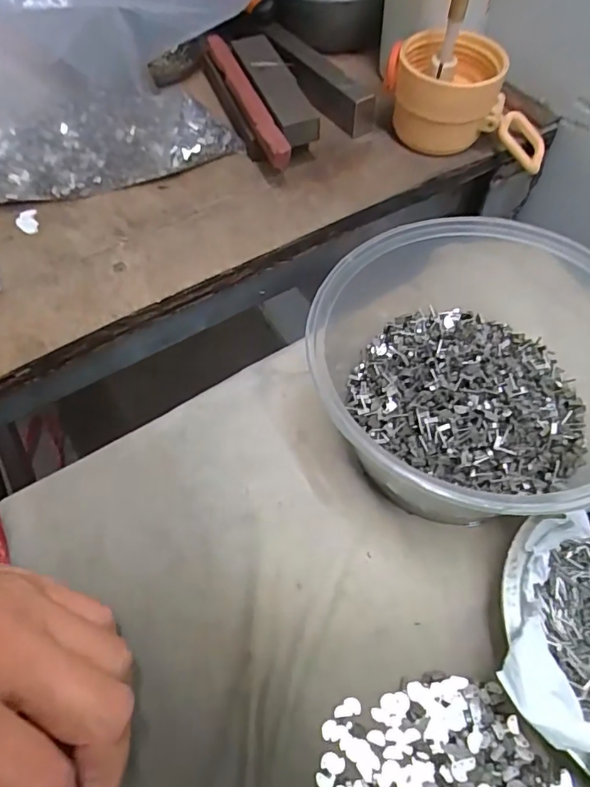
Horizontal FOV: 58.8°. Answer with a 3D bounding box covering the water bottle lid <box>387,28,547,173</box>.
[{"bbox_3d":[0.107,-0.178,0.326,0.103,0.052,0.064,35,66,17],"label":"water bottle lid"}]

